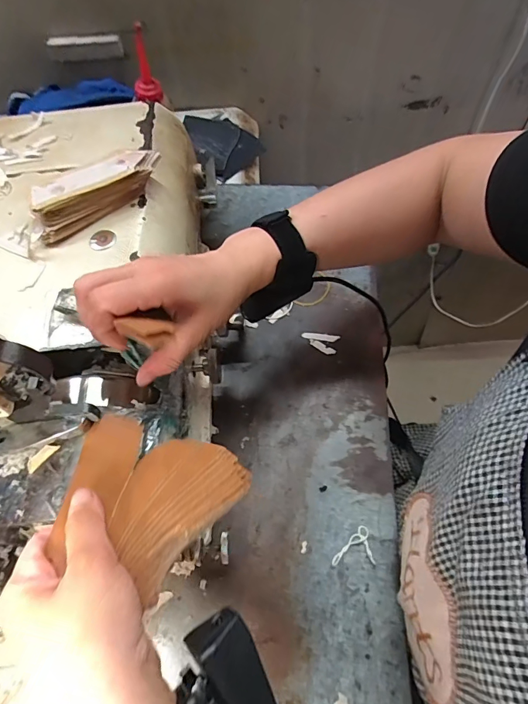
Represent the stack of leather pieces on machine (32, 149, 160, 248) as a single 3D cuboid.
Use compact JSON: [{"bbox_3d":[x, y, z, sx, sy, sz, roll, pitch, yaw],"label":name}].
[{"bbox_3d":[-0.157,-0.151,0.394,0.125,0.031,0.040,-38,66,-16],"label":"stack of leather pieces on machine"}]

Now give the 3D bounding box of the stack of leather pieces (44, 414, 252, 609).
[{"bbox_3d":[-0.076,0.090,0.262,0.113,0.038,0.090,19,63,14],"label":"stack of leather pieces"}]

